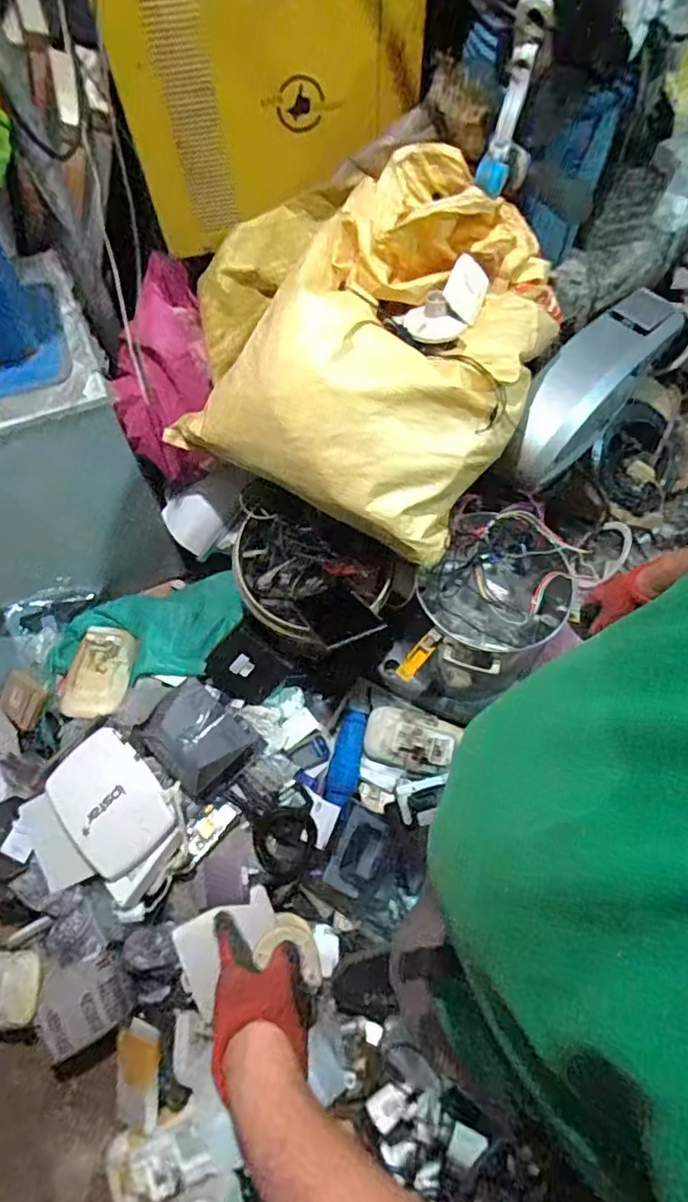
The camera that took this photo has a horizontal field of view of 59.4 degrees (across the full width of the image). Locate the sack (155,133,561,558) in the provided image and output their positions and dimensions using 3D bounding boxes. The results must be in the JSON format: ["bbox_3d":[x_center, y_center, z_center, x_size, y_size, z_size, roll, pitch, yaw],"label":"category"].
[{"bbox_3d":[0.022,-0.440,1.011,0.584,0.311,0.550,21,68,8],"label":"sack"}]

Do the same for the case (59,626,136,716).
[{"bbox_3d":[-0.488,0.142,1.214,0.115,0.037,0.183,21,62,-34],"label":"case"}]

